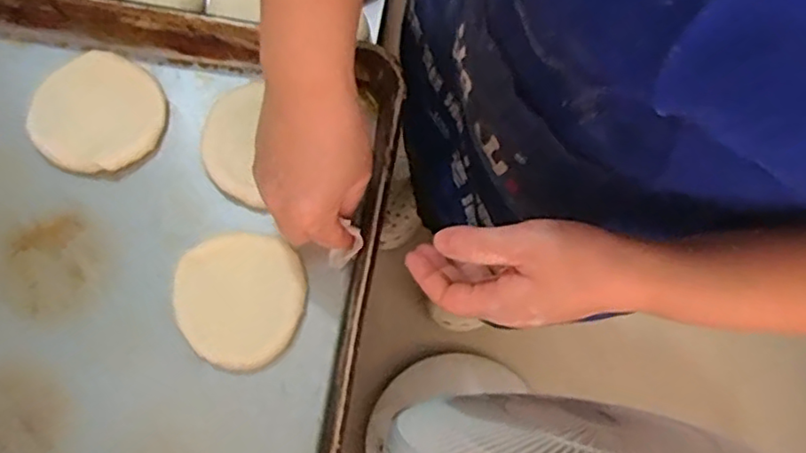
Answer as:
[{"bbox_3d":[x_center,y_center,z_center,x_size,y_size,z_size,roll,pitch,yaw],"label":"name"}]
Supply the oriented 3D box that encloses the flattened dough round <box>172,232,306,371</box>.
[{"bbox_3d":[-0.120,0.053,0.473,0.092,0.014,0.098,0,78,-2],"label":"flattened dough round"}]

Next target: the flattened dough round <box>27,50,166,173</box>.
[{"bbox_3d":[-0.236,-0.087,0.493,0.089,0.024,0.092,0,78,-2],"label":"flattened dough round"}]

